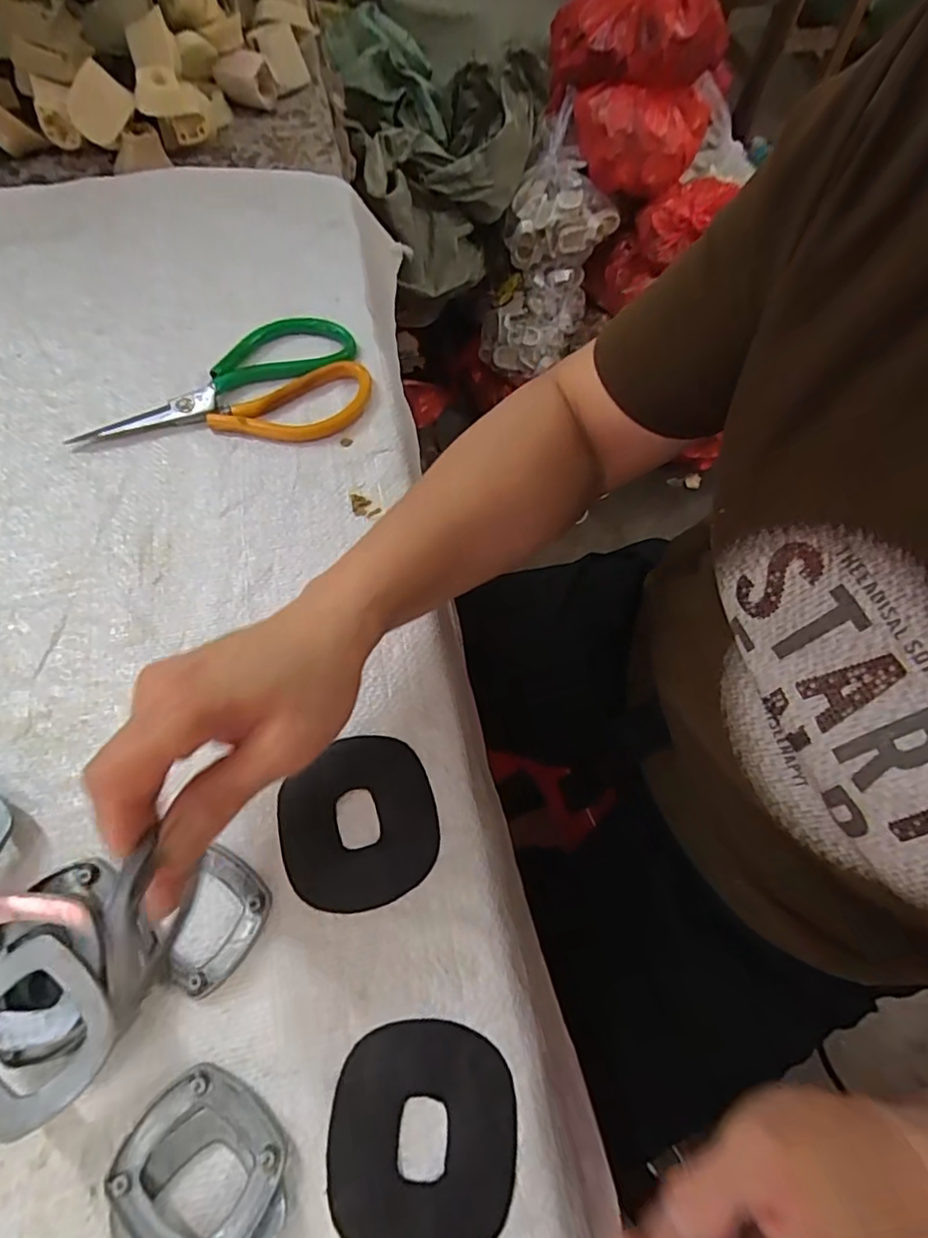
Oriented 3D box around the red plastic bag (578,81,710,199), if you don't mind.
[{"bbox_3d":[0.302,-0.818,1.012,0.222,0.105,0.132,4,65,-2],"label":"red plastic bag"}]

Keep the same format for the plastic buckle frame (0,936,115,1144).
[{"bbox_3d":[-0.176,0.167,0.240,0.060,0.004,0.057,39,68,14],"label":"plastic buckle frame"}]

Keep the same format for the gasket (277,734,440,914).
[{"bbox_3d":[-0.053,0.101,0.301,0.076,0.004,0.079,-12,67,-8],"label":"gasket"}]

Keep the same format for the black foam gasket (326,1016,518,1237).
[{"bbox_3d":[-0.017,0.217,0.250,0.076,0.004,0.081,-1,66,-3],"label":"black foam gasket"}]

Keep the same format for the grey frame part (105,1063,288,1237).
[{"bbox_3d":[-0.107,0.228,0.238,0.069,0.012,0.067,42,71,15],"label":"grey frame part"}]

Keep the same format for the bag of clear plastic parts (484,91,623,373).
[{"bbox_3d":[0.165,-0.678,1.104,0.199,0.439,0.120,14,24,4],"label":"bag of clear plastic parts"}]

